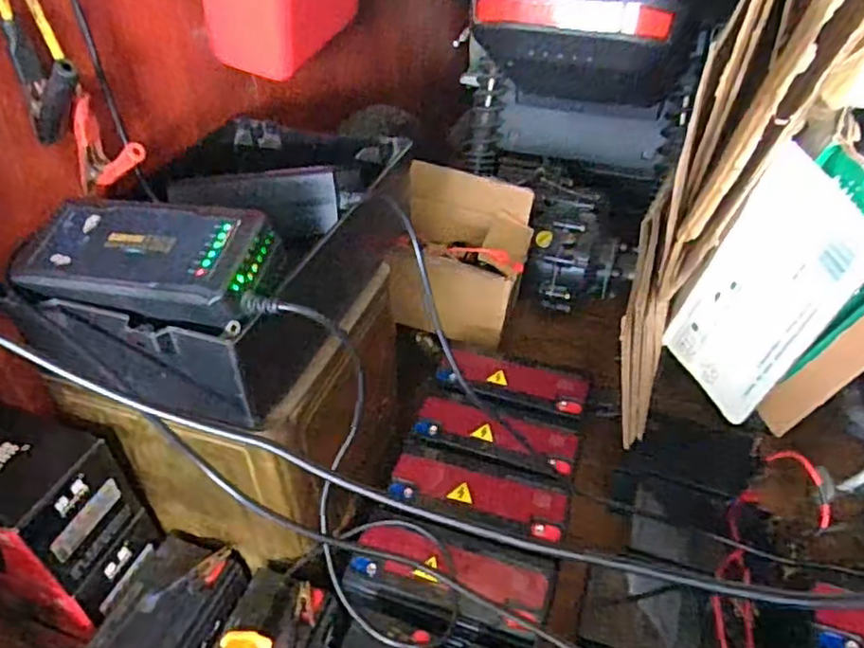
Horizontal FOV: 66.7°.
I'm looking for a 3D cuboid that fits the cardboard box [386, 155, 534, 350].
[{"bbox_3d":[0.038,-0.083,0.851,0.165,0.169,0.139,9,42,12],"label":"cardboard box"}]

